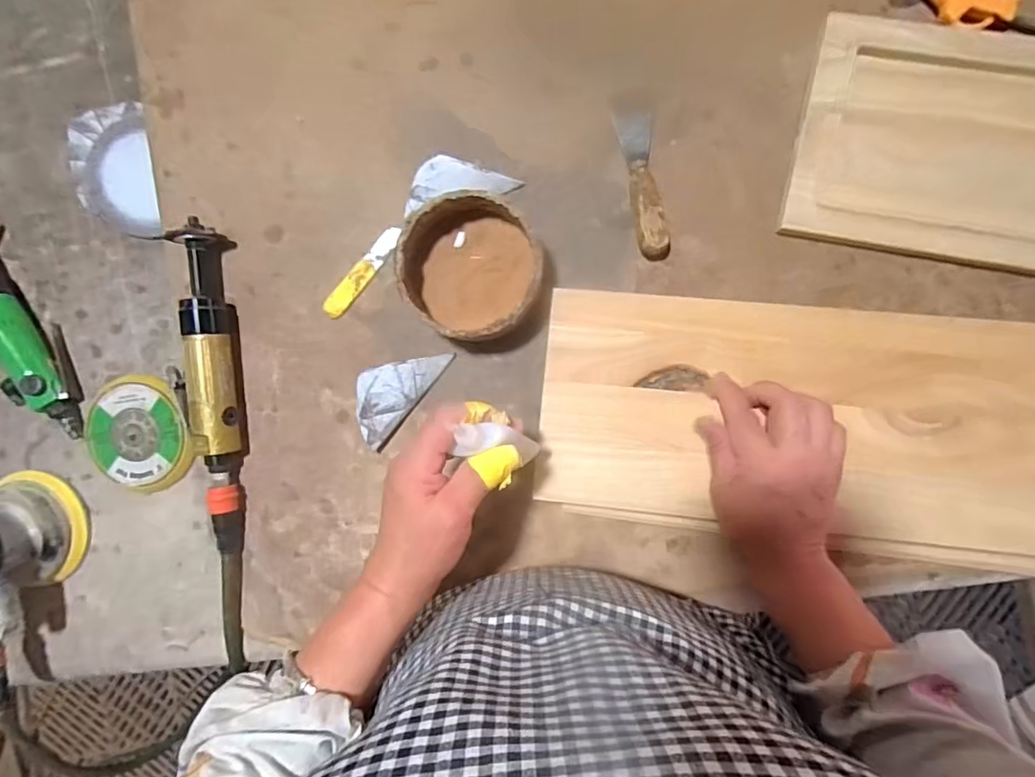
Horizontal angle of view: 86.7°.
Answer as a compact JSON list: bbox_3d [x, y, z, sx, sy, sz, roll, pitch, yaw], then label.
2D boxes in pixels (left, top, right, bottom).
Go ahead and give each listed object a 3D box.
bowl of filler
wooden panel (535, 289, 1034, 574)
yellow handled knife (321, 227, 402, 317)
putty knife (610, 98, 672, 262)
[{"bbox_3d":[-0.038,-0.099,0.472,0.112,0.070,0.113,0,91,4],"label":"bowl of filler"},{"bbox_3d":[0.247,0.030,0.433,0.458,0.027,0.184,7,91,7],"label":"wooden panel"},{"bbox_3d":[-0.145,-0.109,0.515,0.020,0.009,0.103,39,93,2],"label":"yellow handled knife"},{"bbox_3d":[0.111,-0.188,0.483,0.035,0.030,0.146,-7,90,4],"label":"putty knife"}]

